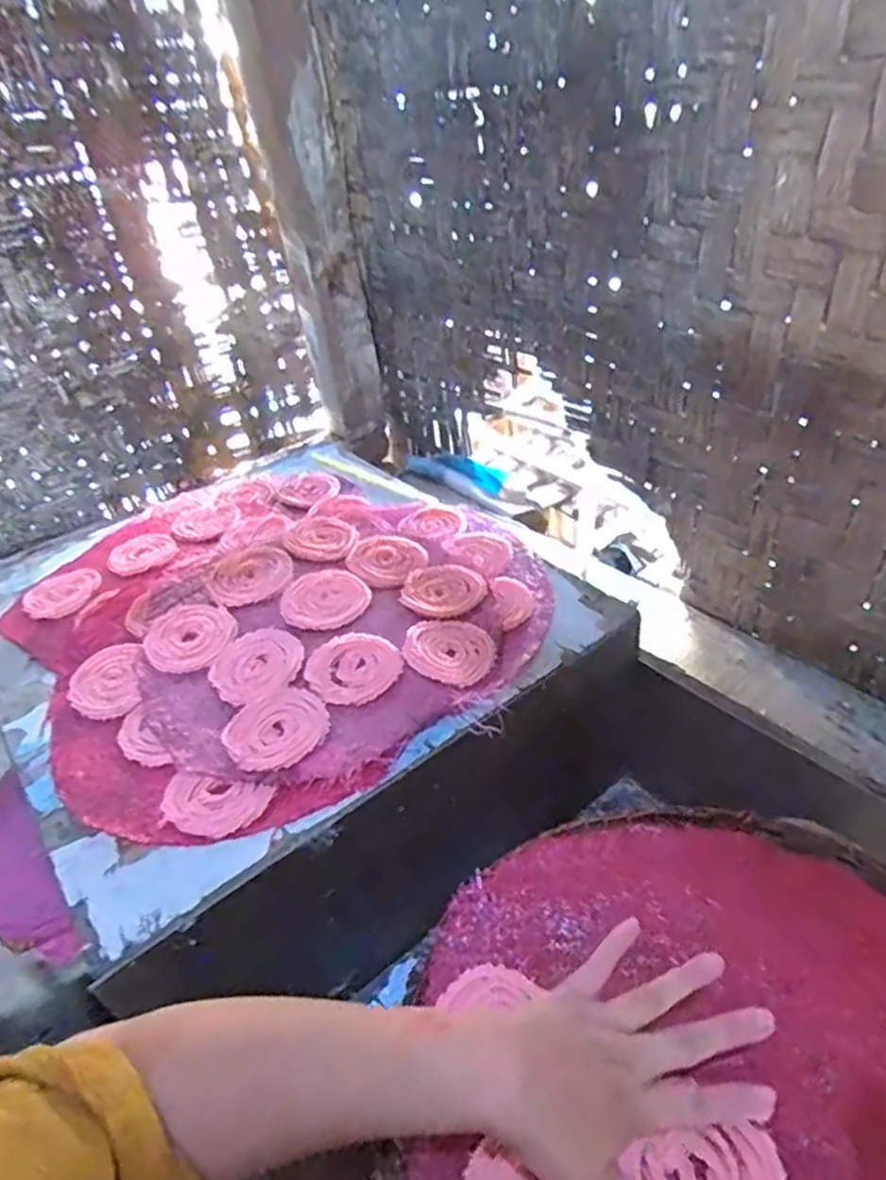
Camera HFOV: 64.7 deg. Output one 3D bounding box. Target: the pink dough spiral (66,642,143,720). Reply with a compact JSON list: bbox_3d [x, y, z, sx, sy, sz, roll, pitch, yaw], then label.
[{"bbox_3d":[-0.317,0.086,0.654,0.069,0.008,0.088,-18,52,-3],"label":"pink dough spiral"}]

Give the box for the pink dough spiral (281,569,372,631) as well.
[{"bbox_3d":[-0.117,0.009,0.702,0.087,0.015,0.089,-5,36,4],"label":"pink dough spiral"}]

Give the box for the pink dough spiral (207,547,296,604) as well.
[{"bbox_3d":[-0.203,-0.017,0.737,0.087,0.014,0.087,-5,36,4],"label":"pink dough spiral"}]

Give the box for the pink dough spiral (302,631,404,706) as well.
[{"bbox_3d":[-0.082,0.068,0.623,0.078,0.015,0.078,-5,36,4],"label":"pink dough spiral"}]

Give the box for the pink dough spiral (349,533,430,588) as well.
[{"bbox_3d":[-0.061,-0.036,0.767,0.082,0.012,0.089,-5,36,4],"label":"pink dough spiral"}]

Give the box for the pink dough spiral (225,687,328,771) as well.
[{"bbox_3d":[-0.137,0.114,0.575,0.080,0.010,0.079,-5,36,4],"label":"pink dough spiral"}]

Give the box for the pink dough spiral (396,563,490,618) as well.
[{"bbox_3d":[0.000,-0.001,0.713,0.084,0.007,0.078,-5,36,4],"label":"pink dough spiral"}]

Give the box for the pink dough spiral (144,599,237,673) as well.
[{"bbox_3d":[-0.248,0.043,0.683,0.083,0.019,0.093,-21,38,-18],"label":"pink dough spiral"}]

